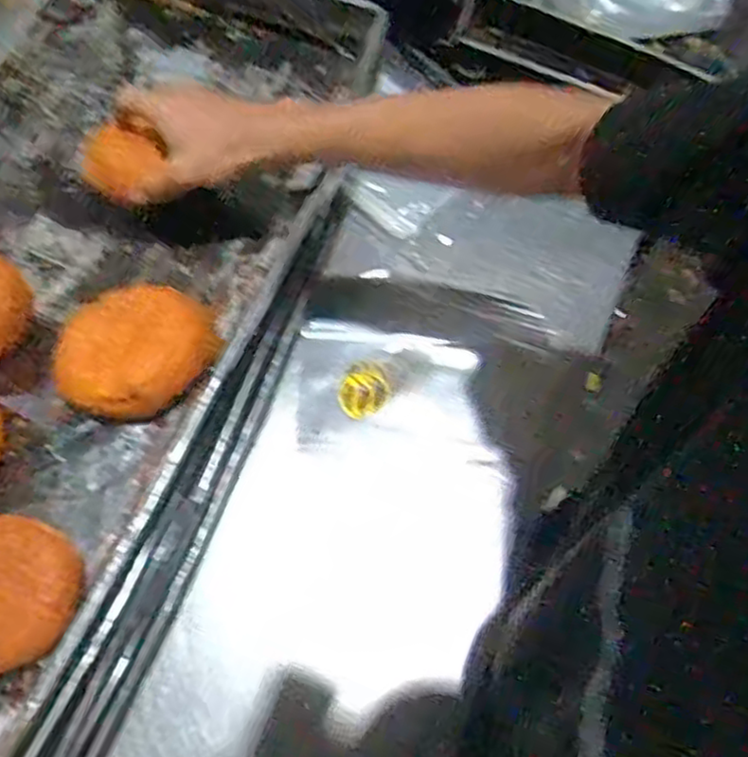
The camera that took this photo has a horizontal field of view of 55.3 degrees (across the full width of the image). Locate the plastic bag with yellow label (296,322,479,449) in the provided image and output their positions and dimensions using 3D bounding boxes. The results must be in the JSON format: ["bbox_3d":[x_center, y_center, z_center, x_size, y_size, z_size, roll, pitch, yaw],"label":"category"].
[{"bbox_3d":[0.011,0.006,0.679,0.160,0.013,0.114,2,67,-1],"label":"plastic bag with yellow label"}]

